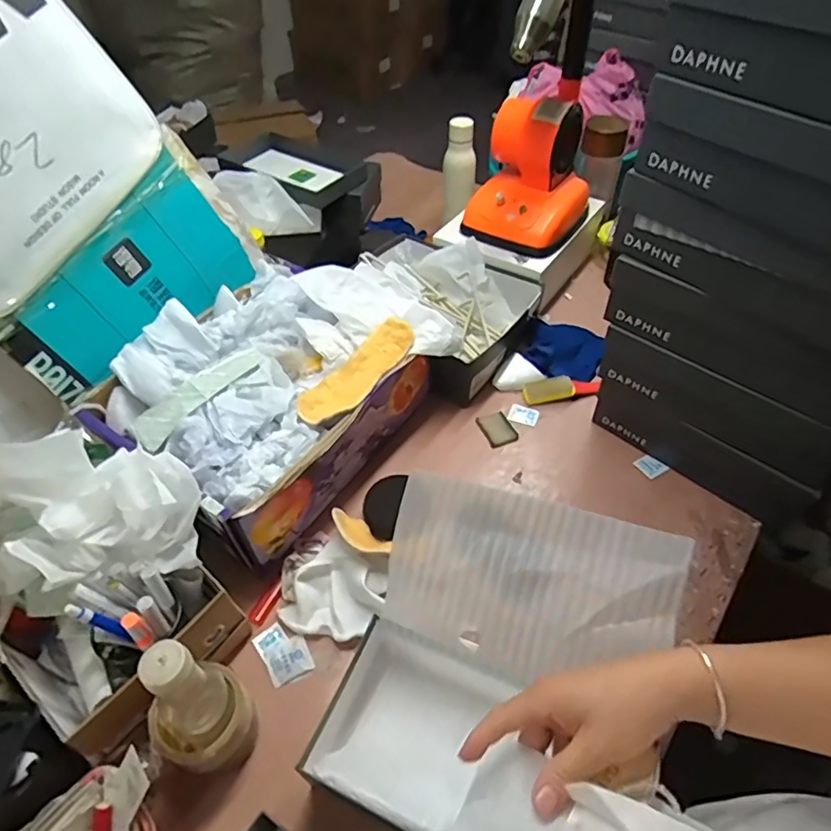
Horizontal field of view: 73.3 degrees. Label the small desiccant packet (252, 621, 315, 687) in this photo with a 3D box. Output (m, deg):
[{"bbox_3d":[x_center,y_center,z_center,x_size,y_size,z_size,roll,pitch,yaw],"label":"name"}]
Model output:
[{"bbox_3d":[-0.154,0.275,0.652,0.049,0.004,0.069,-28,54,-21],"label":"small desiccant packet"}]

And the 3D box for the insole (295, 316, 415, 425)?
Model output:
[{"bbox_3d":[-0.076,-0.063,0.752,0.069,0.026,0.200,25,54,21],"label":"insole"}]

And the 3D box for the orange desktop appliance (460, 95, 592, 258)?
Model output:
[{"bbox_3d":[0.204,-0.426,0.974,0.167,0.200,0.189,28,55,23],"label":"orange desktop appliance"}]

